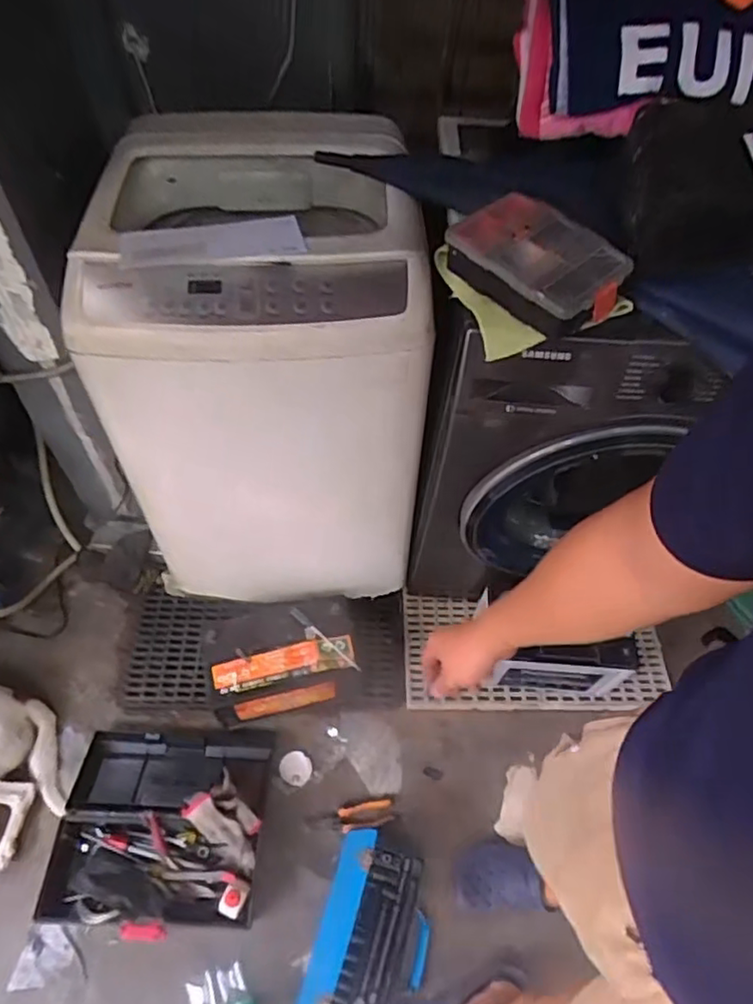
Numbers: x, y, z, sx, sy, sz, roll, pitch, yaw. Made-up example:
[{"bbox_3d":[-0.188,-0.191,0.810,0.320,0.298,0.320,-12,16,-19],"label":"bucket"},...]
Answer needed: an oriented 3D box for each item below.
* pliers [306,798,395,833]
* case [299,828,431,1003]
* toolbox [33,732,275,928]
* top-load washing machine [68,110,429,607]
[{"bbox_3d":[-0.051,0.625,1.230,0.167,0.025,0.050,-8,57,-8],"label":"pliers"},{"bbox_3d":[-0.004,0.756,1.069,0.192,0.159,0.294,14,57,7],"label":"case"},{"bbox_3d":[-0.411,0.611,1.197,0.378,0.133,0.331,3,56,-3],"label":"toolbox"},{"bbox_3d":[-0.204,-0.226,1.239,0.520,0.796,0.496,-3,56,-4],"label":"top-load washing machine"}]

